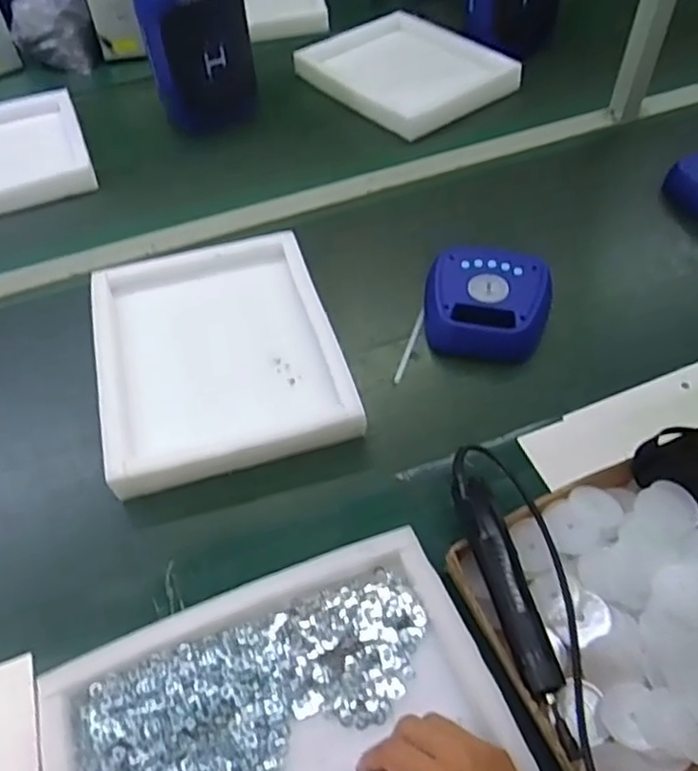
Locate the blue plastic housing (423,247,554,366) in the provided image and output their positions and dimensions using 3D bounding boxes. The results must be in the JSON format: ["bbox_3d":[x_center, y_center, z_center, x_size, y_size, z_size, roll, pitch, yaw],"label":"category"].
[{"bbox_3d":[0.169,-0.102,0.821,0.160,0.060,0.157,8,51,10],"label":"blue plastic housing"}]

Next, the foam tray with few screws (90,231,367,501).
[{"bbox_3d":[-0.165,-0.048,0.810,0.278,0.048,0.359,-15,51,-9],"label":"foam tray with few screws"}]

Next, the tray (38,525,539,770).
[{"bbox_3d":[-0.052,0.297,0.512,0.352,0.038,0.296,-20,52,-13],"label":"tray"}]

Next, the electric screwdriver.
[{"bbox_3d":[0.146,0.187,0.567,0.035,0.033,0.232,-14,51,-8],"label":"electric screwdriver"}]

